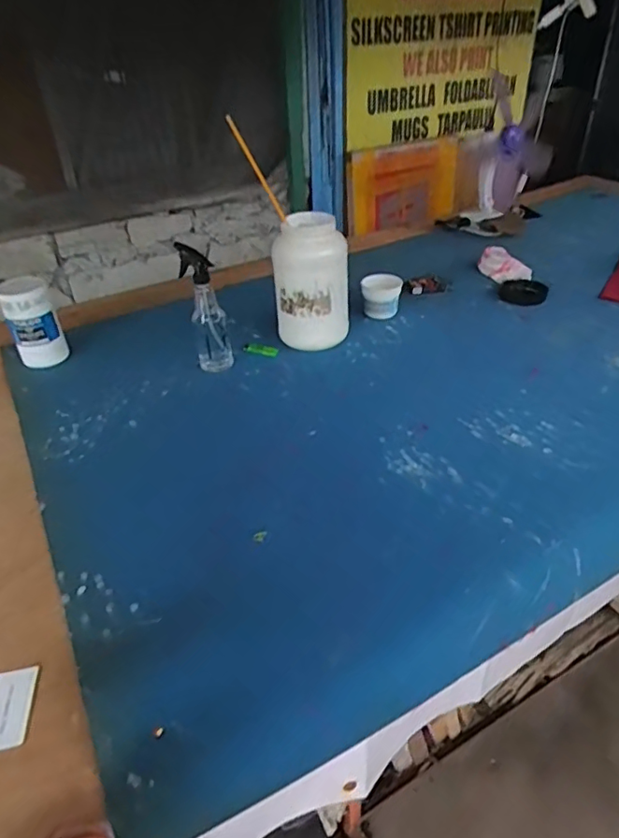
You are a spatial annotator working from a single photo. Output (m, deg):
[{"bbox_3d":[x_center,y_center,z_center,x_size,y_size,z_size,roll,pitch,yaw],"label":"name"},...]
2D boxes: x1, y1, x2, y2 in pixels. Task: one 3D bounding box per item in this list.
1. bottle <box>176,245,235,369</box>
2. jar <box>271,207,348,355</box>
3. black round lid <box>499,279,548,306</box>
[{"bbox_3d":[-0.203,-0.217,1.059,0.071,0.243,0.067,-9,38,-7],"label":"bottle"},{"bbox_3d":[0.006,-0.287,1.124,0.150,0.247,0.151,-3,38,0],"label":"jar"},{"bbox_3d":[0.522,-0.313,1.312,0.107,0.013,0.118,16,42,23],"label":"black round lid"}]

